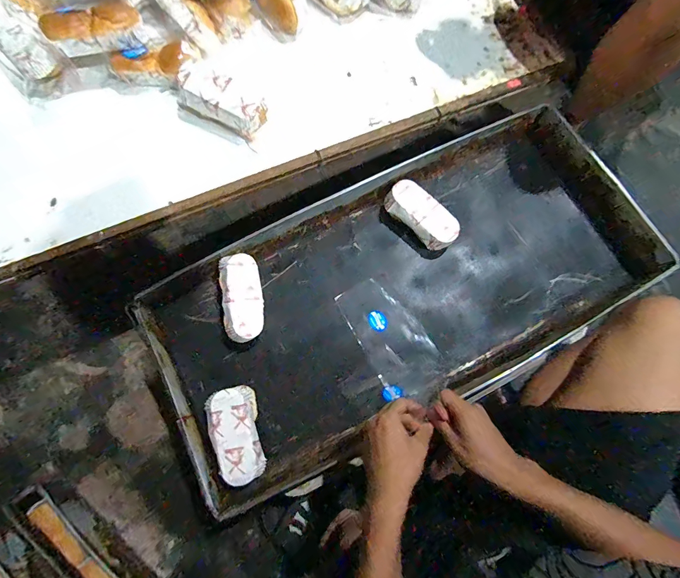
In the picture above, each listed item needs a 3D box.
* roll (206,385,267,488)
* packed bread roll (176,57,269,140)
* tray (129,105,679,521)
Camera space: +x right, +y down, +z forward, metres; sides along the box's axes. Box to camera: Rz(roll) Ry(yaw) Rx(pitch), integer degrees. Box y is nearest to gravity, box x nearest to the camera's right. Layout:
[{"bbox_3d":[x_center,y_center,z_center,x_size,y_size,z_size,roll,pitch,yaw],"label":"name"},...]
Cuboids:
[{"bbox_3d":[-0.158,0.224,0.550,0.072,0.061,0.136,-14,76,-3],"label":"roll"},{"bbox_3d":[-0.179,-0.289,0.548,0.132,0.059,0.074,36,79,9],"label":"packed bread roll"},{"bbox_3d":[0.109,-0.006,0.611,0.794,0.072,0.382,-27,77,-6],"label":"tray"}]

